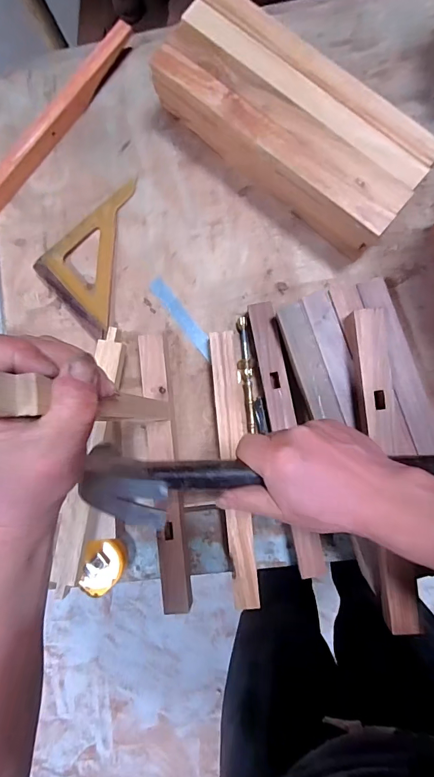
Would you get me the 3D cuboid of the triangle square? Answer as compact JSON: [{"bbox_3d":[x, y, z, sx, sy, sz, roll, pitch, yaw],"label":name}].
[{"bbox_3d":[-0.178,-0.176,0.528,0.102,0.028,0.205,8,89,5],"label":"triangle square"}]

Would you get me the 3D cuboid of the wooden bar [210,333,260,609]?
[{"bbox_3d":[0.022,0.094,0.493,0.032,0.038,0.320,-5,87,5],"label":"wooden bar"}]

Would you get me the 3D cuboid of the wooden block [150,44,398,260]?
[{"bbox_3d":[0.058,-0.270,0.482,0.316,0.089,0.036,39,92,5],"label":"wooden block"}]

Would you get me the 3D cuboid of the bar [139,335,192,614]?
[{"bbox_3d":[-0.061,0.099,0.497,0.032,0.048,0.323,-6,87,5],"label":"bar"}]

